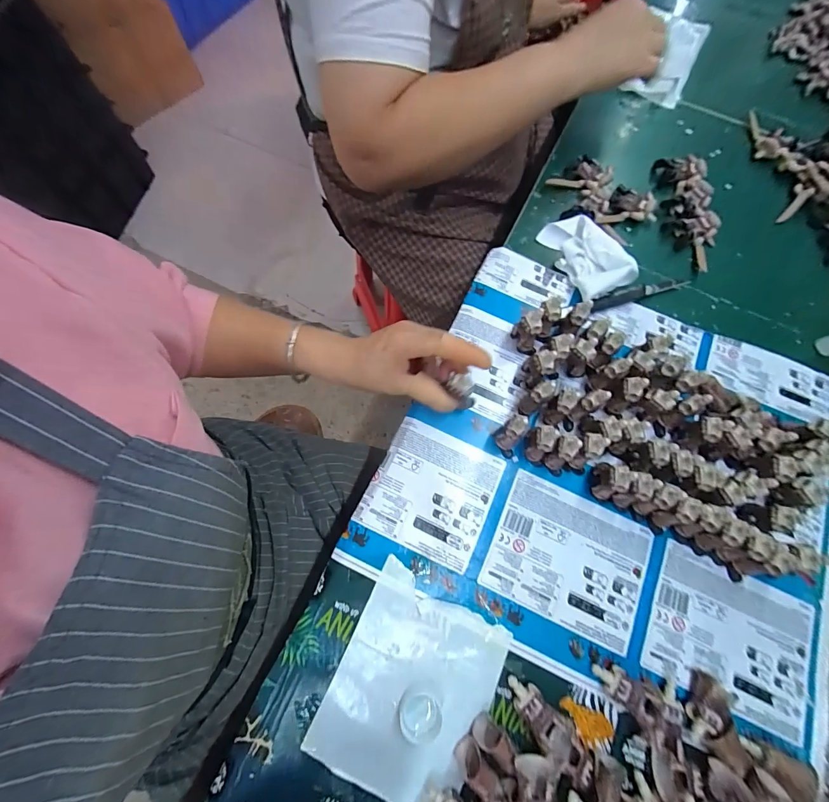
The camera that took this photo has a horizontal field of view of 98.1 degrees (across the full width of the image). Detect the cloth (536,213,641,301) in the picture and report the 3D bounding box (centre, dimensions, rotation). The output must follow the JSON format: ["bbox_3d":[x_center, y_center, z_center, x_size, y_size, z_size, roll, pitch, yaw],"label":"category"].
[{"bbox_3d":[0.194,-0.170,0.407,0.065,0.030,0.107,-27,75,-10],"label":"cloth"}]

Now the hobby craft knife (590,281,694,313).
[{"bbox_3d":[0.253,-0.123,0.407,0.122,0.006,0.017,-18,74,-8],"label":"hobby craft knife"}]

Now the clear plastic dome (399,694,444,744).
[{"bbox_3d":[0.004,0.241,0.273,0.031,0.008,0.029,6,72,0],"label":"clear plastic dome"}]

